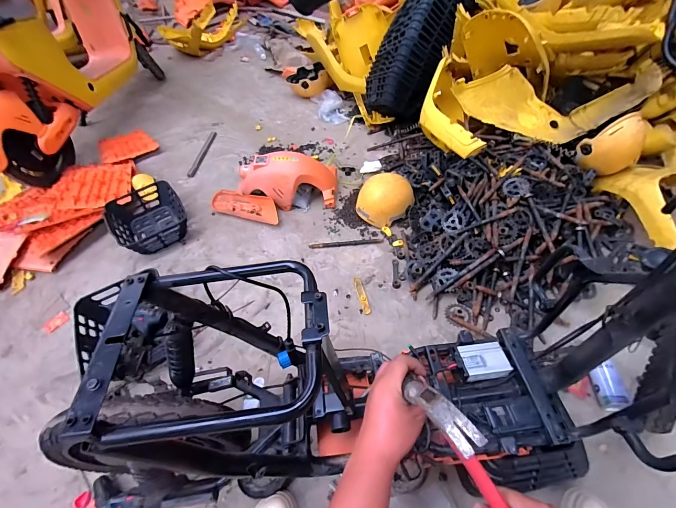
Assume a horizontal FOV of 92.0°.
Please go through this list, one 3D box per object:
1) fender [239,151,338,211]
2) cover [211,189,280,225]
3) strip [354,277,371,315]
[{"bbox_3d":[-0.210,-0.317,1.404,0.441,0.190,0.209,-12,52,-6],"label":"fender"},{"bbox_3d":[-0.408,-0.216,1.456,0.348,0.071,0.117,17,53,15],"label":"cover"},{"bbox_3d":[0.085,0.145,1.149,0.029,0.007,0.150,-12,51,-8],"label":"strip"}]

